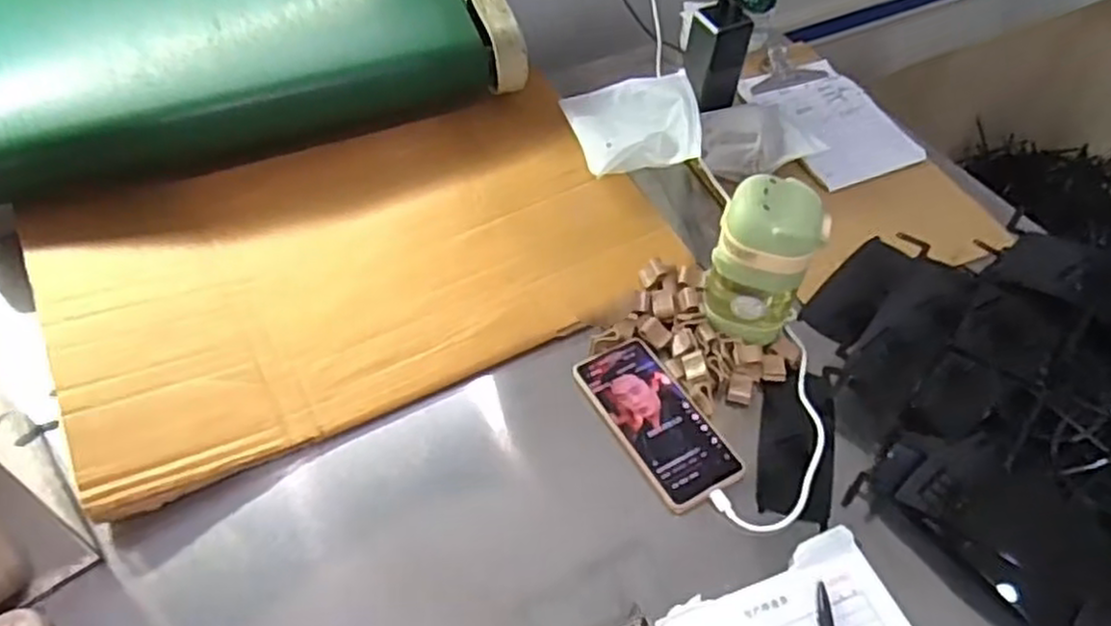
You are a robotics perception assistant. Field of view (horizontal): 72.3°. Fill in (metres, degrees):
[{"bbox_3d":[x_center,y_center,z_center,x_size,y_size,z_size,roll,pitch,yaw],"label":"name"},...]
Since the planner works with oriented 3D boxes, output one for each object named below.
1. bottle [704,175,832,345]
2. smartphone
[{"bbox_3d":[0.181,-0.043,0.673,0.086,0.147,0.075,20,53,12],"label":"bottle"},{"bbox_3d":[0.085,0.089,0.656,0.076,0.008,0.162,-22,56,-20],"label":"smartphone"}]

